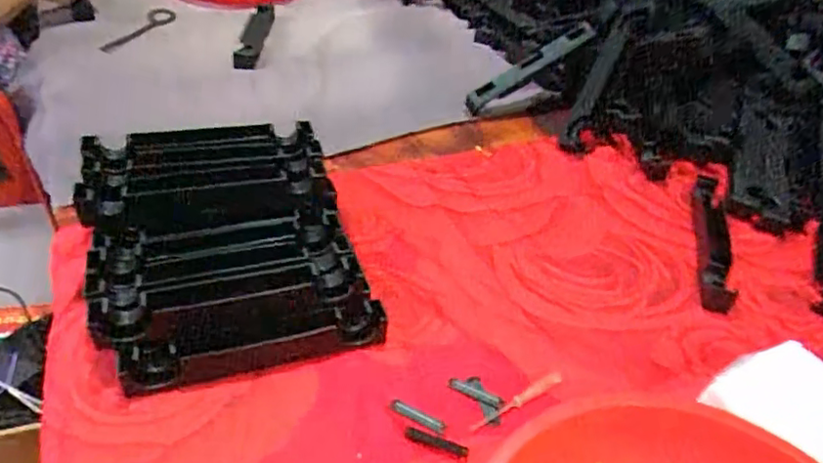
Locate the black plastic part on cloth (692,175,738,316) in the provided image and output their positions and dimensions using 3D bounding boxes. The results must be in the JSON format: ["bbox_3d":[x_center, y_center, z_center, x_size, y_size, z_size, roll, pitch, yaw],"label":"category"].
[{"bbox_3d":[0.303,-0.001,0.624,0.029,0.017,0.219,15,41,10],"label":"black plastic part on cloth"}]

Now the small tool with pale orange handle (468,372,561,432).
[{"bbox_3d":[0.081,0.127,0.465,0.090,0.004,0.010,-23,49,-31],"label":"small tool with pale orange handle"}]

